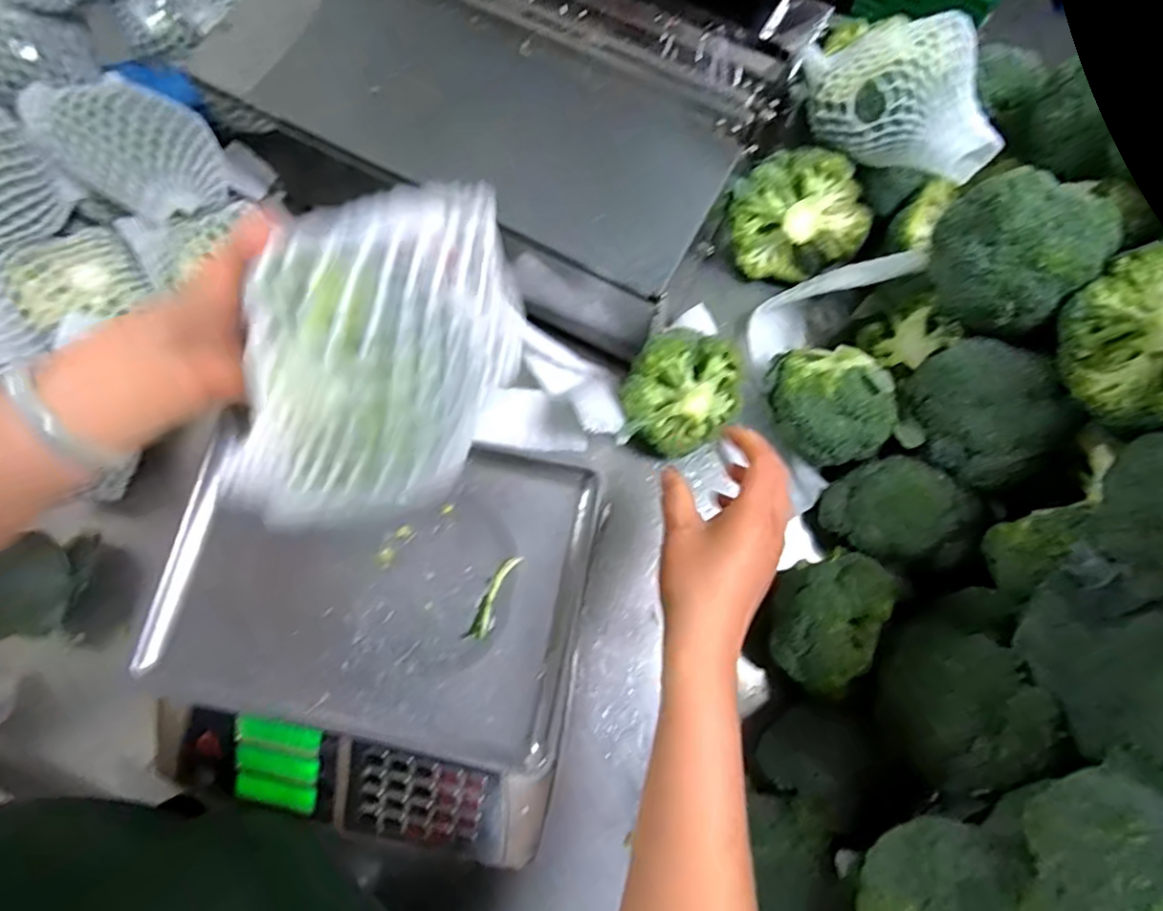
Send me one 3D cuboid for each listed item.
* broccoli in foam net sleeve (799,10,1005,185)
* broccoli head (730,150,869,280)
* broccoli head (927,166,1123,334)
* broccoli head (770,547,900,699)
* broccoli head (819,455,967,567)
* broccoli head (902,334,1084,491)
[{"bbox_3d":[0.288,-0.320,0.540,0.179,0.079,0.102,38,82,7],"label":"broccoli in foam net sleeve"},{"bbox_3d":[0.220,-0.243,0.622,0.135,0.072,0.126,-10,118,12],"label":"broccoli head"},{"bbox_3d":[0.329,-0.158,0.465,0.093,0.080,0.103,-43,82,-7],"label":"broccoli head"},{"bbox_3d":[0.206,0.138,0.511,0.076,0.066,0.123,21,80,5],"label":"broccoli head"},{"bbox_3d":[0.282,0.050,0.545,0.105,0.073,0.090,11,80,3],"label":"broccoli head"},{"bbox_3d":[0.332,-0.034,0.504,0.092,0.070,0.120,-26,80,-4],"label":"broccoli head"}]

